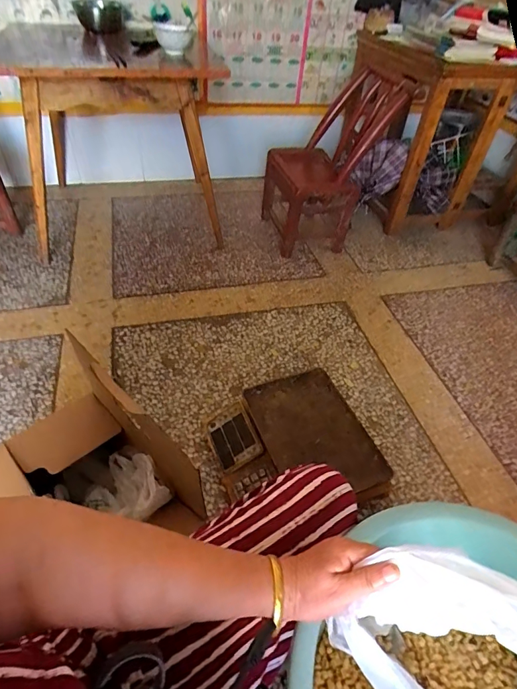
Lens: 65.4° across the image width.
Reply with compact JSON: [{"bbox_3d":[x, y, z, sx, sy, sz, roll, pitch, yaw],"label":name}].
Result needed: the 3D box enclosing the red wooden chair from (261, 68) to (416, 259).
[{"bbox_3d":[0.245,-0.687,1.596,0.408,0.620,0.384,0,45,-4],"label":"red wooden chair"}]

